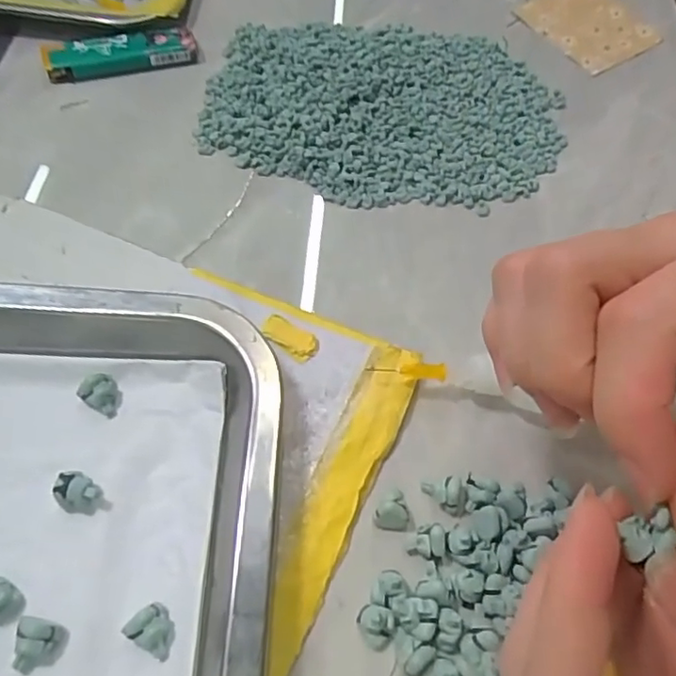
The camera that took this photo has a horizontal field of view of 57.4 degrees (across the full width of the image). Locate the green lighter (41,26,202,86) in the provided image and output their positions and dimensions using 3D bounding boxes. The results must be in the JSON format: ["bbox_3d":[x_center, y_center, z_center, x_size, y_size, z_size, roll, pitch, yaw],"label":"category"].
[{"bbox_3d":[-0.119,-0.156,0.339,0.080,0.013,0.021,-13,60,-13],"label":"green lighter"}]

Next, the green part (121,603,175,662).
[{"bbox_3d":[-0.057,0.089,0.190,0.016,0.009,0.012,28,60,13],"label":"green part"}]

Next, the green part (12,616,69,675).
[{"bbox_3d":[-0.090,0.092,0.185,0.012,0.011,0.015,2,58,-4],"label":"green part"}]

